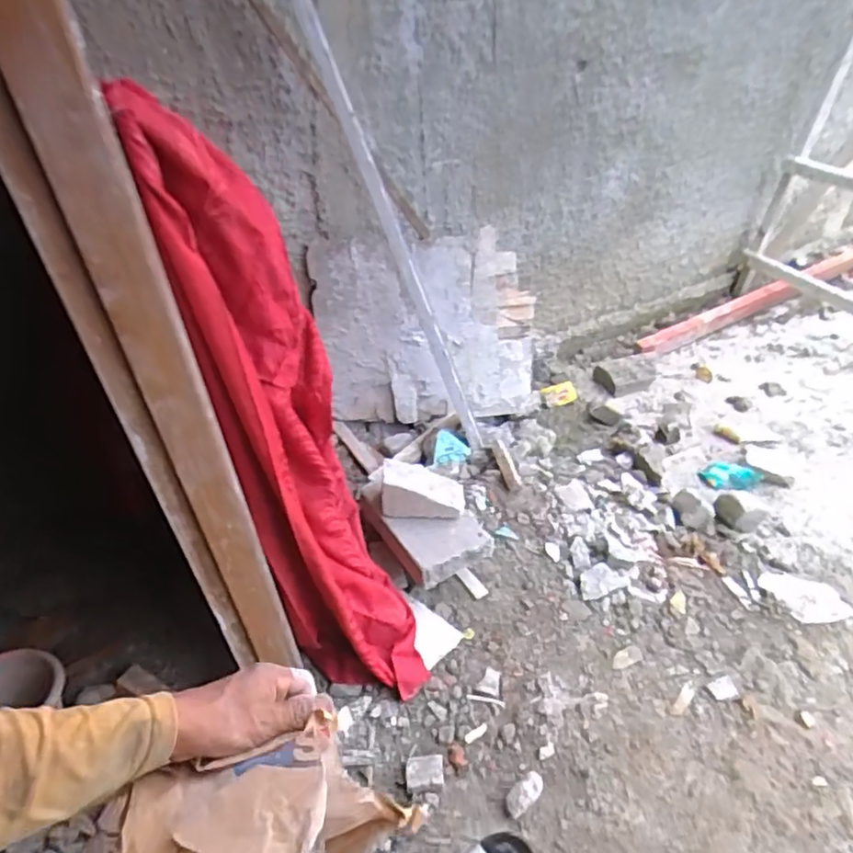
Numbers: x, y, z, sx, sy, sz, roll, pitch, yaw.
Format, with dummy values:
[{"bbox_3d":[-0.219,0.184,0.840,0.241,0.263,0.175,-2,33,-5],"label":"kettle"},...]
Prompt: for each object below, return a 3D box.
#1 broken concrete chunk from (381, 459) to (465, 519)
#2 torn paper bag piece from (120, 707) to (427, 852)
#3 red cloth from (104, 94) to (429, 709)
[{"bbox_3d":[-0.007,0.155,1.516,0.221,0.120,0.137,-4,41,-1],"label":"broken concrete chunk"},{"bbox_3d":[-0.113,0.277,0.435,0.179,0.116,0.111,-16,43,-16],"label":"torn paper bag piece"},{"bbox_3d":[-0.218,0.037,1.079,0.250,1.079,0.445,-20,43,-18],"label":"red cloth"}]

